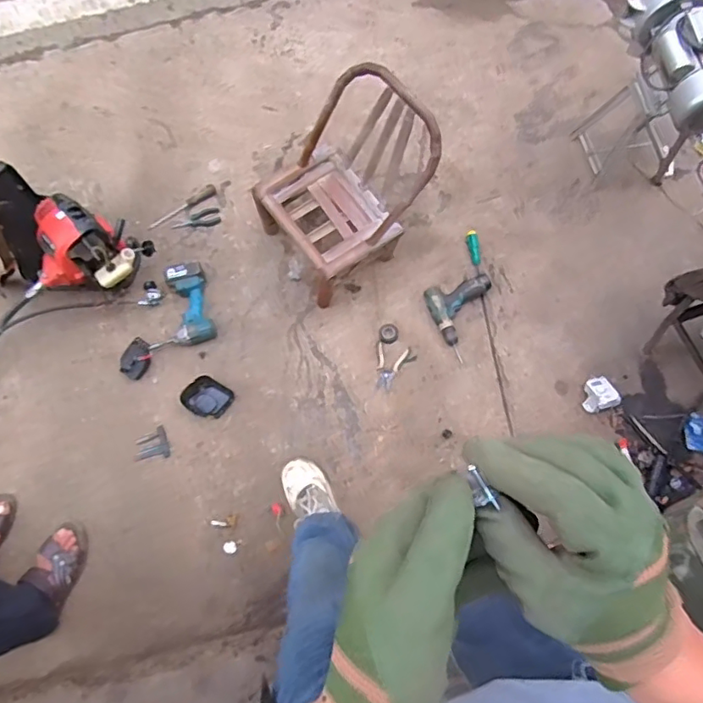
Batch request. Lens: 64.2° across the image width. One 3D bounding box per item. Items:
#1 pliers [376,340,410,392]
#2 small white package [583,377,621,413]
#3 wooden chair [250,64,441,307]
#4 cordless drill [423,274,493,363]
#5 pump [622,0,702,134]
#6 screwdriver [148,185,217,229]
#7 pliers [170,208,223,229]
[{"bbox_3d":[0.104,0.045,1.599,0.091,0.020,0.138,16,77,4],"label":"pliers"},{"bbox_3d":[0.667,0.116,1.508,0.084,0.062,0.093,-18,74,-6],"label":"small white package"},{"bbox_3d":[-0.032,-0.436,1.528,0.392,0.493,0.362,-35,79,-8],"label":"wooden chair"},{"bbox_3d":[0.342,-0.111,1.635,0.196,0.047,0.221,-21,77,-5],"label":"cordless drill"},{"bbox_3d":[0.865,-0.799,1.465,0.189,0.188,0.439,-8,76,-2],"label":"pump"},{"bbox_3d":[-0.536,-0.460,1.778,0.239,0.033,0.027,-34,76,-10],"label":"screwdriver"},{"bbox_3d":[-0.488,-0.413,1.767,0.147,0.014,0.062,-21,74,-7],"label":"pliers"}]

